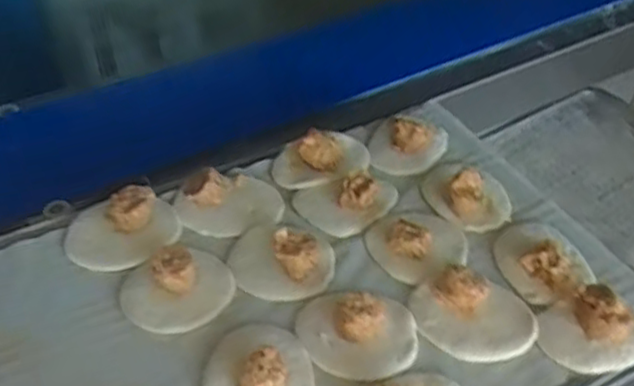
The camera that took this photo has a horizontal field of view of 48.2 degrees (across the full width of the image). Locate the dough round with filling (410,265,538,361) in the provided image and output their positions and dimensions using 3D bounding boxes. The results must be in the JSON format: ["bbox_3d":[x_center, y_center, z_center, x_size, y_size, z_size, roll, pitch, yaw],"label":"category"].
[{"bbox_3d":[0.134,0.102,0.608,0.103,0.033,0.070,16,45,15],"label":"dough round with filling"}]

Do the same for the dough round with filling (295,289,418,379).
[{"bbox_3d":[0.034,0.110,0.599,0.098,0.035,0.086,0,43,-2],"label":"dough round with filling"}]

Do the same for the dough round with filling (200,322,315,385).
[{"bbox_3d":[-0.047,0.137,0.563,0.086,0.039,0.105,1,43,-1],"label":"dough round with filling"}]

